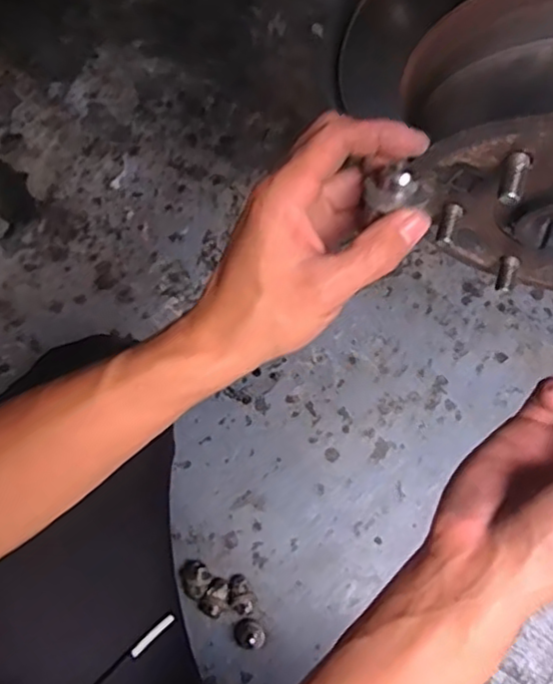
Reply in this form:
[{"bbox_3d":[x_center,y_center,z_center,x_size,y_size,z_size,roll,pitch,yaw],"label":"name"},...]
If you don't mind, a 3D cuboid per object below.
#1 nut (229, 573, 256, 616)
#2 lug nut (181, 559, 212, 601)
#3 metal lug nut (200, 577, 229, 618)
[{"bbox_3d":[-0.038,0.268,0.694,0.024,0.023,0.041,-28,76,-6],"label":"nut"},{"bbox_3d":[-0.084,0.251,0.696,0.029,0.026,0.037,-17,76,-5],"label":"lug nut"},{"bbox_3d":[-0.063,0.271,0.693,0.027,0.026,0.038,26,77,6],"label":"metal lug nut"}]

